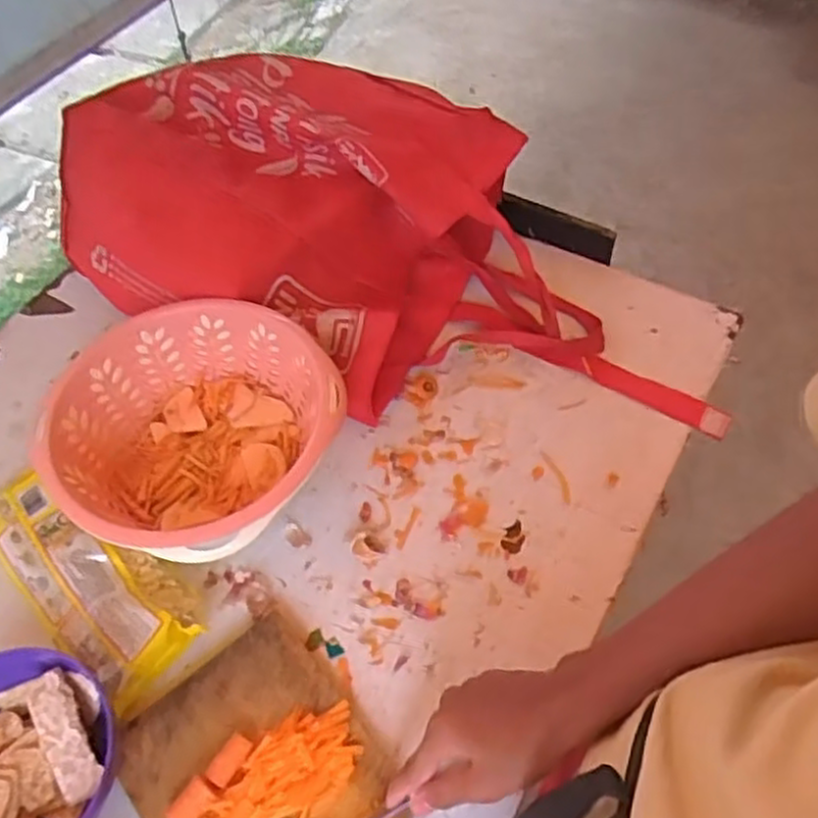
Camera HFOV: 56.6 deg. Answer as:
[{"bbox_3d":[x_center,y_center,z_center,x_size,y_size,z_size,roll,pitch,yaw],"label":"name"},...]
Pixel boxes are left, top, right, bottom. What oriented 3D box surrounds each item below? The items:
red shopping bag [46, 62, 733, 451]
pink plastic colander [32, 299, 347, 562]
[{"bbox_3d":[-0.003,-0.174,0.764,0.658,0.189,0.340,21,60,16],"label":"red shopping bag"},{"bbox_3d":[-0.188,0.027,0.683,0.232,0.104,0.234,-1,57,2],"label":"pink plastic colander"}]

